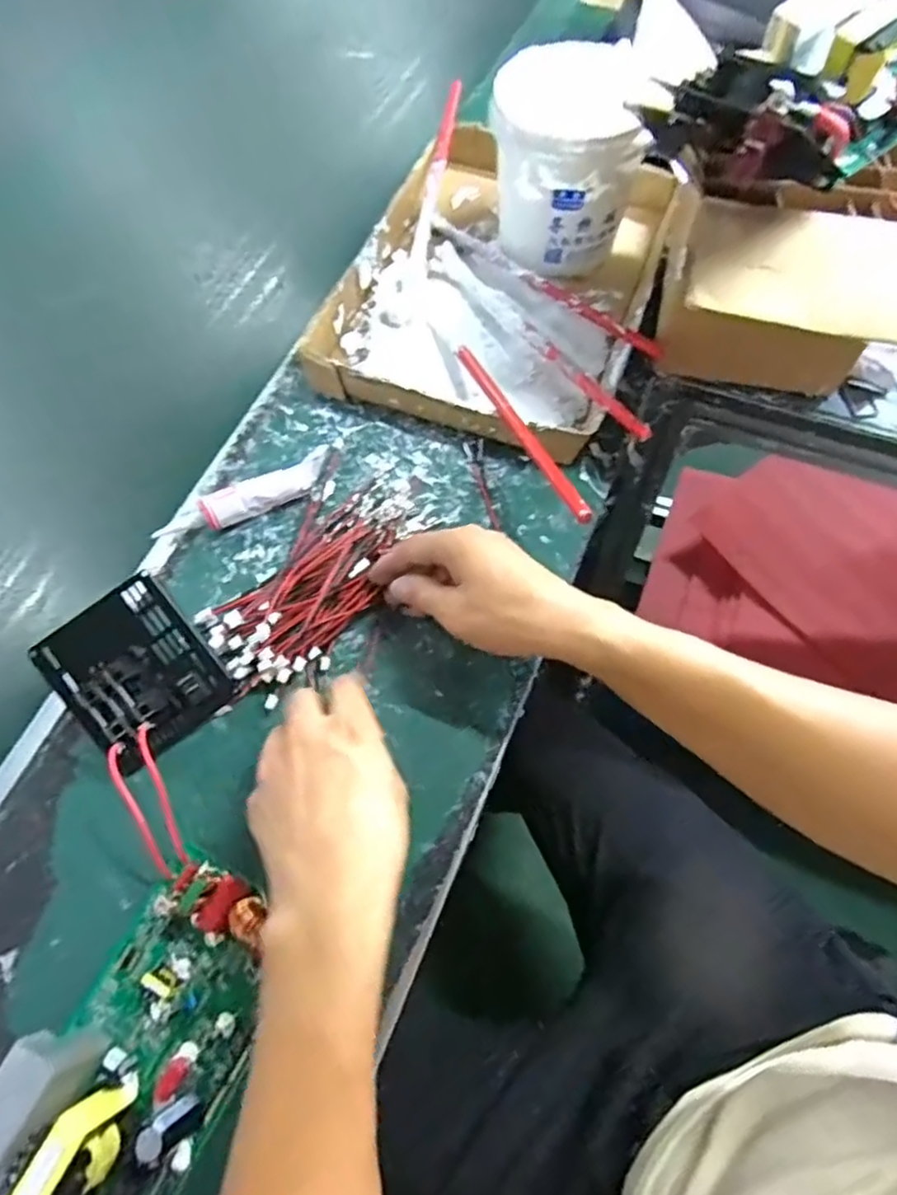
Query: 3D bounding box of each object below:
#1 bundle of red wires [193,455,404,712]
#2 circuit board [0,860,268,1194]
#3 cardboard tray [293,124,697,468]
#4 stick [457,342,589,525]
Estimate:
[{"bbox_3d":[-0.096,-0.017,0.441,0.090,0.024,0.164,30,70,15],"label":"bundle of red wires"},{"bbox_3d":[-0.158,0.228,0.319,0.087,0.052,0.179,21,68,12],"label":"circuit board"},{"bbox_3d":[0.050,-0.277,0.549,0.240,0.037,0.333,20,67,11],"label":"cardboard tray"},{"bbox_3d":[0.046,-0.120,0.444,0.010,0.008,0.203,-21,53,-7],"label":"stick"}]

